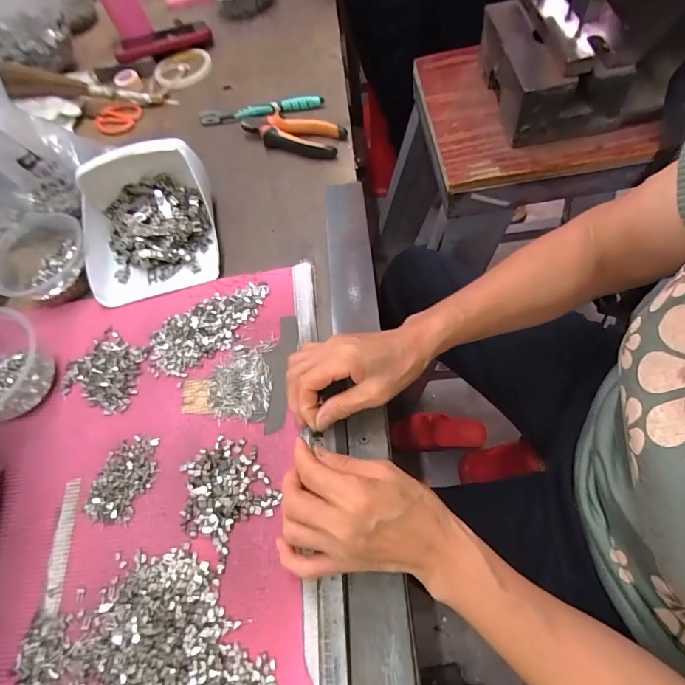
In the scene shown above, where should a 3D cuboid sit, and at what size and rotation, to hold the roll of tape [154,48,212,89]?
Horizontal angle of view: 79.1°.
[{"bbox_3d":[-0.274,-0.470,0.715,0.099,0.016,0.103,-4,62,8],"label":"roll of tape"}]

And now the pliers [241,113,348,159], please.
[{"bbox_3d":[-0.072,-0.288,0.581,0.153,0.031,0.052,21,68,20],"label":"pliers"}]

